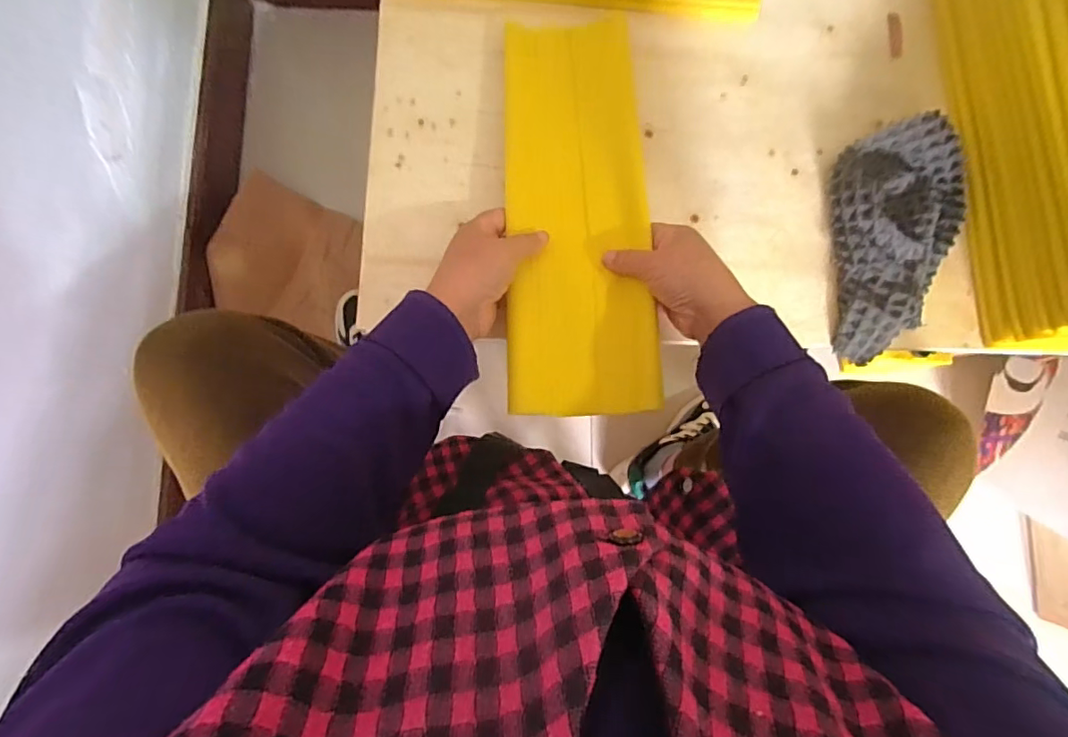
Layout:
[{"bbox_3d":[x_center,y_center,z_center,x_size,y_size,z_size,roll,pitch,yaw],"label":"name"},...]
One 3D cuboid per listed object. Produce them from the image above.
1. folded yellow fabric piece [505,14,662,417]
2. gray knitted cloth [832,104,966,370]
[{"bbox_3d":[0.037,-0.139,0.453,0.118,0.011,0.352,0,78,-3],"label":"folded yellow fabric piece"},{"bbox_3d":[0.325,-0.115,0.470,0.113,0.033,0.209,2,82,-3],"label":"gray knitted cloth"}]

